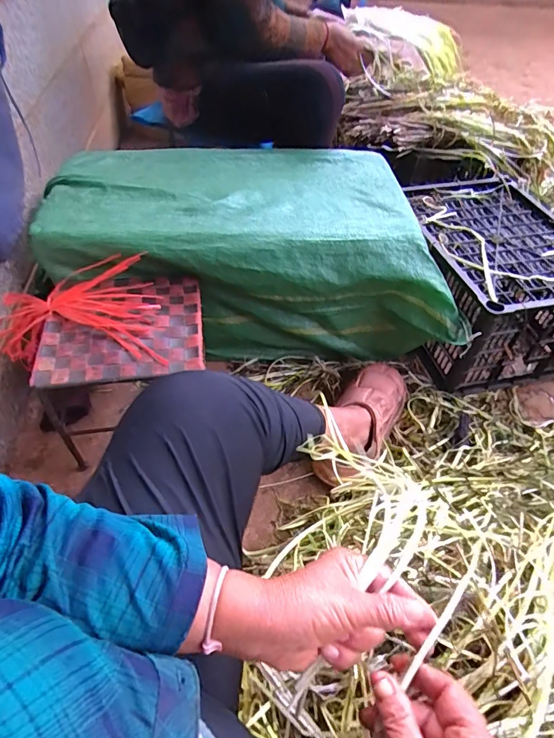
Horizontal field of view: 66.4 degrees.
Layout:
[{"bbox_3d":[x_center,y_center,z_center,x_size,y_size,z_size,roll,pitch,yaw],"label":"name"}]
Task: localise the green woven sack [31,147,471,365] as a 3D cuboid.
[{"bbox_3d":[-0.040,-0.224,0.881,0.728,0.295,0.407,2,51,-2],"label":"green woven sack"}]

